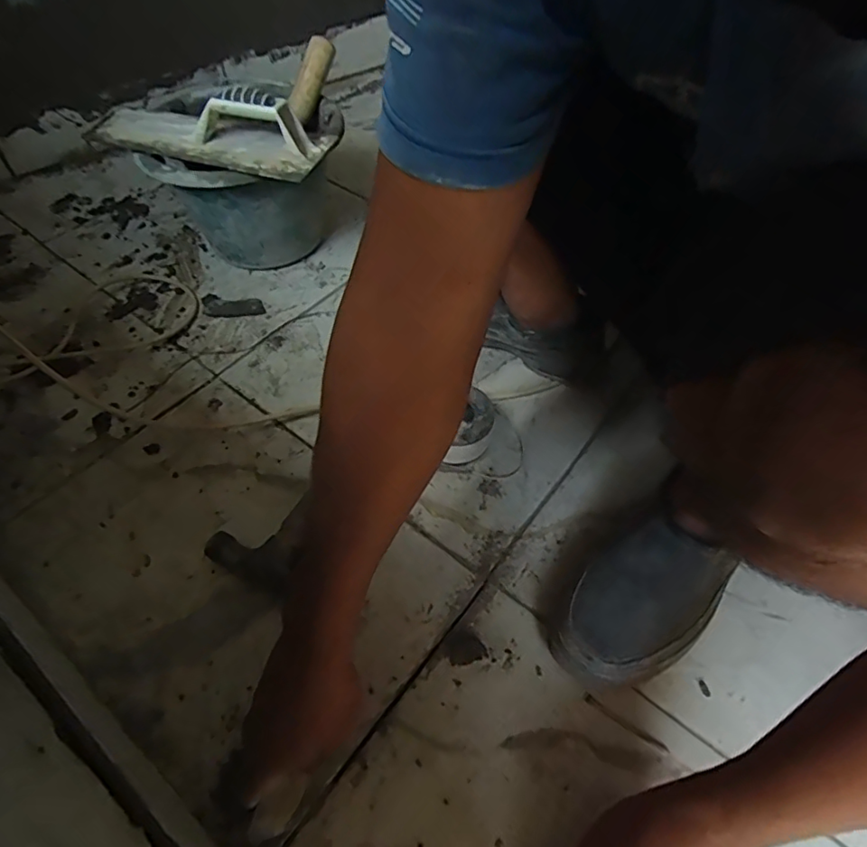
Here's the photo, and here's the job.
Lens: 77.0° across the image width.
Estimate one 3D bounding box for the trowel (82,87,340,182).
[{"bbox_3d":[-0.270,-0.356,0.640,0.288,0.076,0.105,13,54,7],"label":"trowel"}]

